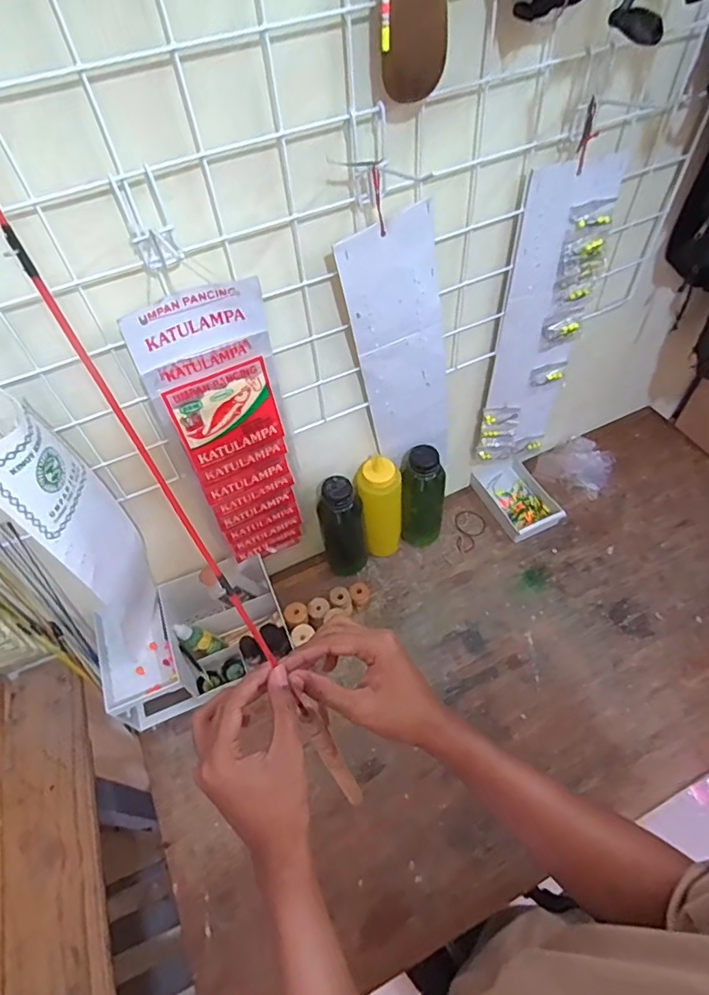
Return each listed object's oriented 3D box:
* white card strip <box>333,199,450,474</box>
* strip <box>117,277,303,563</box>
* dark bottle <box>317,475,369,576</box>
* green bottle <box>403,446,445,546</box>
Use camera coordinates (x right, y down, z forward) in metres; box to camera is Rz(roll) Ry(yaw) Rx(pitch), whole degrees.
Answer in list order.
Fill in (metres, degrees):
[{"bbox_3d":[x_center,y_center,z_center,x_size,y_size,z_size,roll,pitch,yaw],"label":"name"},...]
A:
[{"bbox_3d":[0.059,-0.144,0.609,0.098,0.357,0.009,-24,56,-3],"label":"white card strip"},{"bbox_3d":[-0.122,-0.046,0.586,0.115,0.384,0.028,-29,57,-15],"label":"strip"},{"bbox_3d":[-0.016,0.047,0.764,0.067,0.194,0.058,-13,55,-4],"label":"dark bottle"},{"bbox_3d":[0.101,-0.001,0.786,0.060,0.188,0.066,4,55,8],"label":"green bottle"}]

